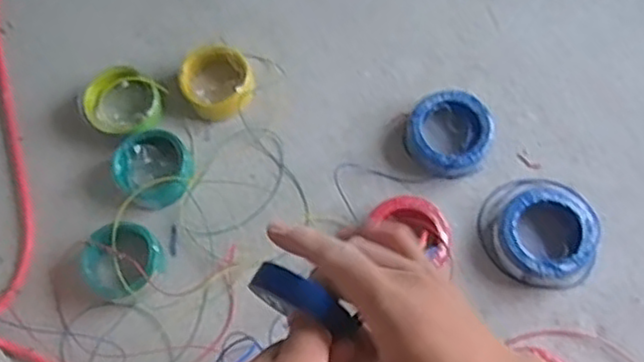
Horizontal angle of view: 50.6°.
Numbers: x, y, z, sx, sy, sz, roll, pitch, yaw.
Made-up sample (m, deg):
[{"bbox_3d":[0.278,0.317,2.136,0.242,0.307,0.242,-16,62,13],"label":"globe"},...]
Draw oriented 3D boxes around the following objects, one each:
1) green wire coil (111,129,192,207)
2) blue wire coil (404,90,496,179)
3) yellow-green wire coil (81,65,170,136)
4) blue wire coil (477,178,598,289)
[{"bbox_3d":[-0.393,-0.032,1.602,0.170,0.082,0.177,-1,71,2],"label":"green wire coil"},{"bbox_3d":[0.302,-0.110,1.602,0.197,0.089,0.197,-1,71,2],"label":"blue wire coil"},{"bbox_3d":[-0.486,-0.197,1.669,0.201,0.100,0.169,10,72,6],"label":"yellow-green wire coil"},{"bbox_3d":[0.496,0.116,1.546,0.236,0.085,0.256,-1,71,2],"label":"blue wire coil"}]

